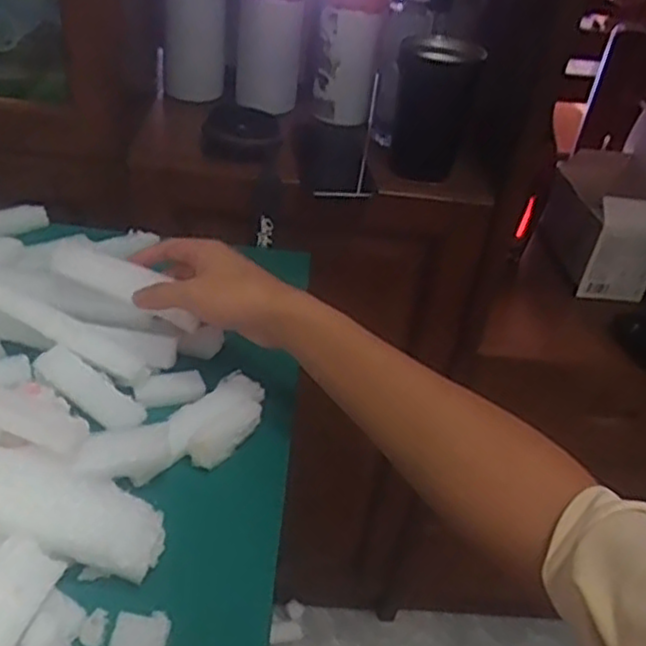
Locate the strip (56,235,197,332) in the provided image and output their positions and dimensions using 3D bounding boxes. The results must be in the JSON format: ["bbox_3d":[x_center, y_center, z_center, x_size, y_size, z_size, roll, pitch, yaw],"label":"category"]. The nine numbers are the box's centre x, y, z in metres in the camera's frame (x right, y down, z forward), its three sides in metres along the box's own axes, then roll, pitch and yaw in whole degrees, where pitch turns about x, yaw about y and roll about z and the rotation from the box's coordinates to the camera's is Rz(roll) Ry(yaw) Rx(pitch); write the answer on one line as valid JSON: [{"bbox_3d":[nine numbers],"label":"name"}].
[{"bbox_3d":[-0.150,-0.031,0.583,0.121,0.031,0.017,29,37,-5],"label":"strip"}]

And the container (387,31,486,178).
[{"bbox_3d":[0.117,-0.238,0.817,0.081,0.141,0.081,9,36,2],"label":"container"}]

